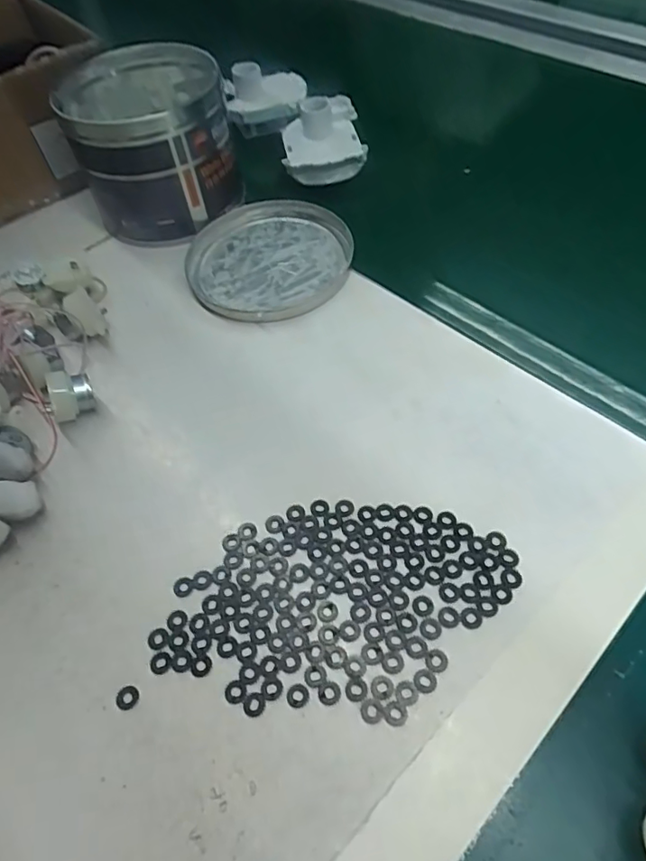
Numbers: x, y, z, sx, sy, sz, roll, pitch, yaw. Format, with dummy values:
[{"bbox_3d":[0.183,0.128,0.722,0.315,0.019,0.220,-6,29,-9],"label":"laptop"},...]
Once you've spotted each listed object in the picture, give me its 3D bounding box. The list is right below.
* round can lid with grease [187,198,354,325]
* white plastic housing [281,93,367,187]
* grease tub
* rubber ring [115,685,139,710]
[{"bbox_3d":[-0.043,-0.140,0.443,0.127,0.013,0.132,-6,55,1],"label":"round can lid with grease"},{"bbox_3d":[0.000,-0.267,0.505,0.072,0.054,0.079,-9,55,-1],"label":"white plastic housing"},{"bbox_3d":[-0.140,-0.237,0.465,0.122,0.109,0.135,-21,56,-10],"label":"grease tub"},{"bbox_3d":[-0.094,0.128,0.263,0.011,0.004,0.011,-2,55,4],"label":"rubber ring"}]

